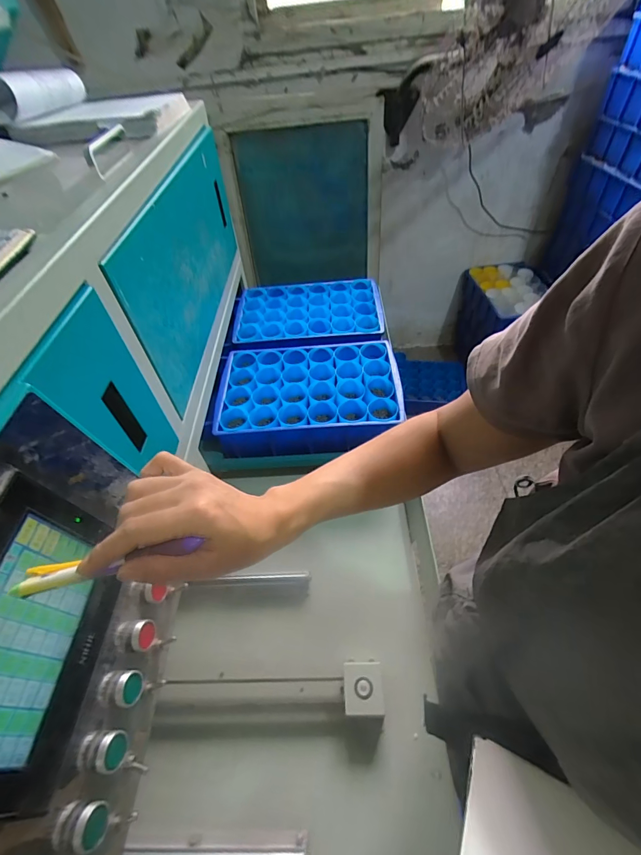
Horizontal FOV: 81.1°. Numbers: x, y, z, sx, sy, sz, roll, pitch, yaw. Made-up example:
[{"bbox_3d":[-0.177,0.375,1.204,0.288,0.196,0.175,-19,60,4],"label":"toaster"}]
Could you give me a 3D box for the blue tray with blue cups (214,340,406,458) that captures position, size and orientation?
[{"bbox_3d":[-0.029,-0.078,0.896,0.418,0.078,0.279,-4,50,3],"label":"blue tray with blue cups"}]

